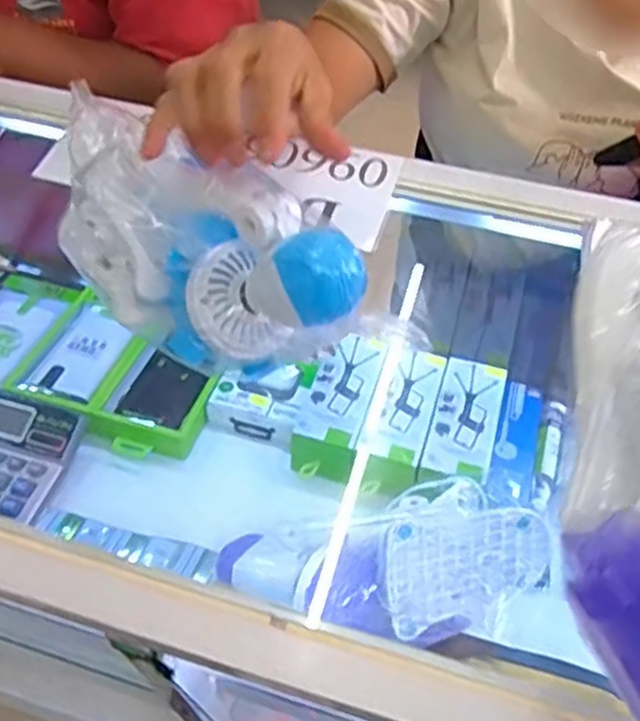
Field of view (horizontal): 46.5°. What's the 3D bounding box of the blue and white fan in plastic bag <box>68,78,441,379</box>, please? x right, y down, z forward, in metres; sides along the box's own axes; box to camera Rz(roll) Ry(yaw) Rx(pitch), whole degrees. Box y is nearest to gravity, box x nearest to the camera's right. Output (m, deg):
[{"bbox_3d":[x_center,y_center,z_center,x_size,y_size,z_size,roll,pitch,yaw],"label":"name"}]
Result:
[{"bbox_3d":[-0.074,-0.072,0.452,0.254,0.098,0.100,35,63,21],"label":"blue and white fan in plastic bag"}]

